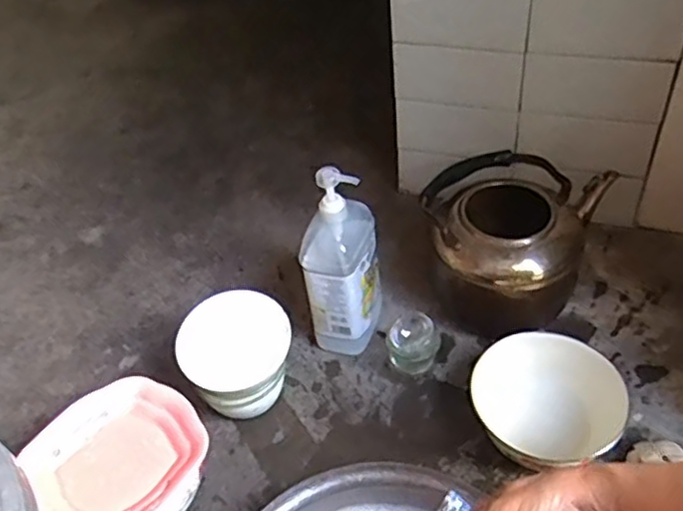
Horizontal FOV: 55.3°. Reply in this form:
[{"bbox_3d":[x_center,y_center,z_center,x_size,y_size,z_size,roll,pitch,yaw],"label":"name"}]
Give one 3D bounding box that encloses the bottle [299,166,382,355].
[{"bbox_3d":[0.003,0.006,0.899,0.084,0.289,0.118,14,49,20],"label":"bottle"}]

